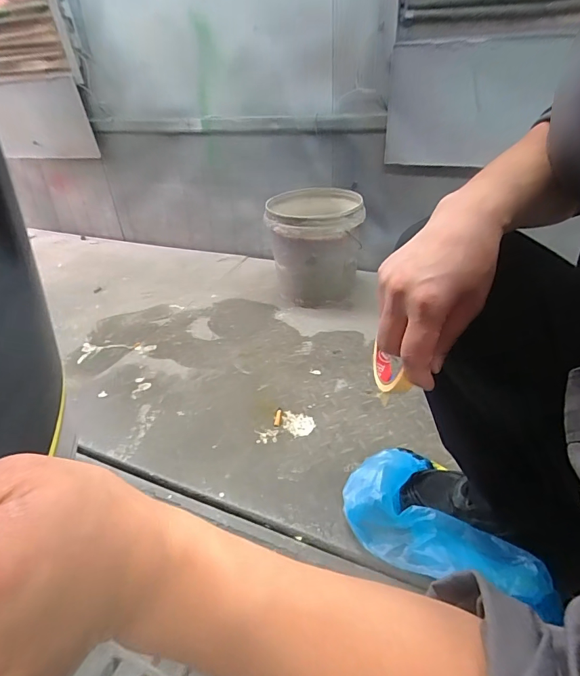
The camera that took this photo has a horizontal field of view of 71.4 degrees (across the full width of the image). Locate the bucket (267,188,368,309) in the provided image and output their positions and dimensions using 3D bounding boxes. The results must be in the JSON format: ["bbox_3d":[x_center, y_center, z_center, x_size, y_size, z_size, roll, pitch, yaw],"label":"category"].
[{"bbox_3d":[0.074,-0.246,1.140,0.253,0.262,0.254,-1,33,5],"label":"bucket"}]

